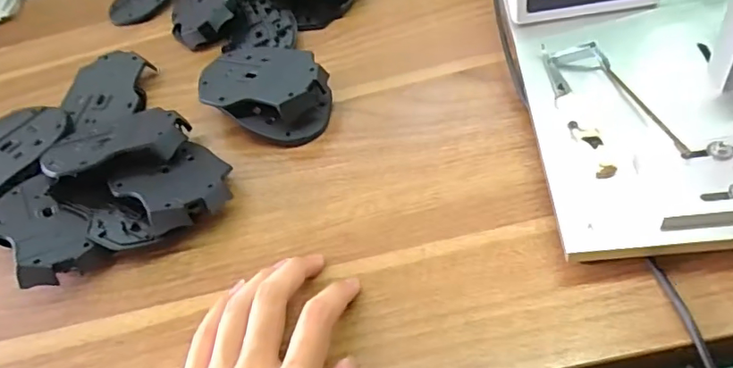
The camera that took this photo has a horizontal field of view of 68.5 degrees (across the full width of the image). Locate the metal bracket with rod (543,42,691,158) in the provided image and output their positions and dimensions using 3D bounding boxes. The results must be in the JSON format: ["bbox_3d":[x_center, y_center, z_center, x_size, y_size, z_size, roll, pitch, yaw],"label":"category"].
[{"bbox_3d":[0.152,-0.054,0.340,0.042,0.016,0.117,-19,48,2],"label":"metal bracket with rod"}]

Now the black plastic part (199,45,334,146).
[{"bbox_3d":[-0.085,-0.078,0.450,0.122,0.035,0.076,18,58,27],"label":"black plastic part"}]

